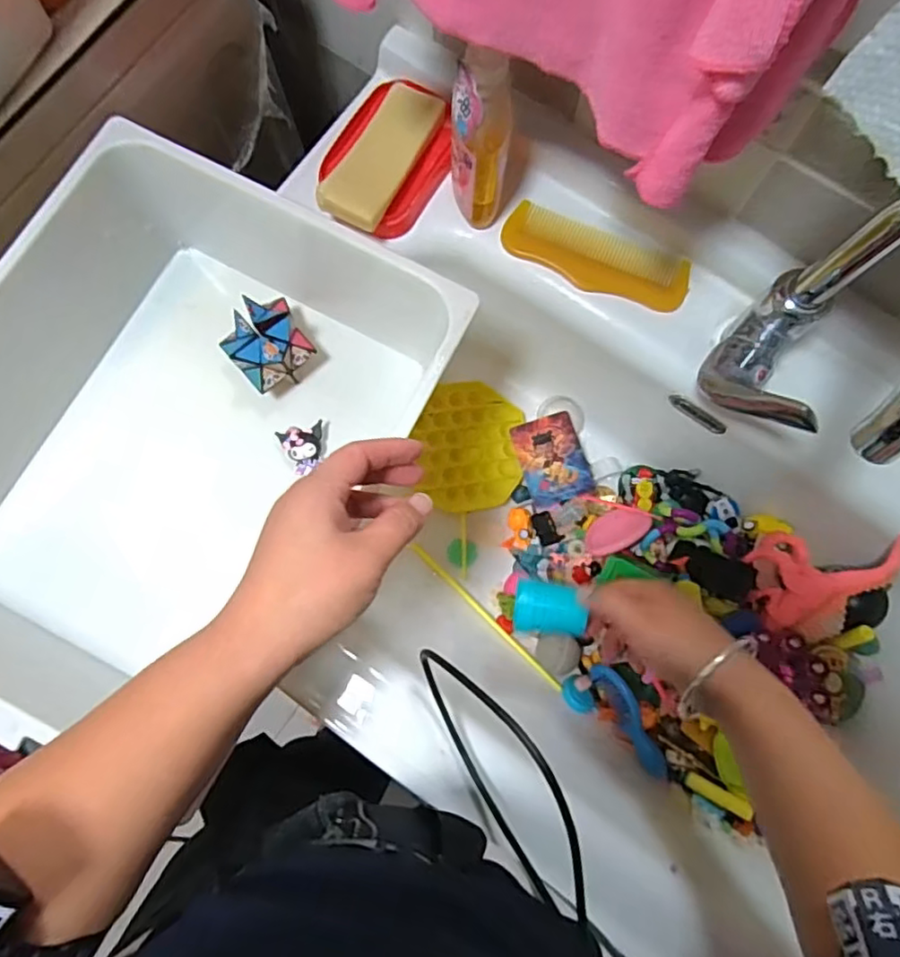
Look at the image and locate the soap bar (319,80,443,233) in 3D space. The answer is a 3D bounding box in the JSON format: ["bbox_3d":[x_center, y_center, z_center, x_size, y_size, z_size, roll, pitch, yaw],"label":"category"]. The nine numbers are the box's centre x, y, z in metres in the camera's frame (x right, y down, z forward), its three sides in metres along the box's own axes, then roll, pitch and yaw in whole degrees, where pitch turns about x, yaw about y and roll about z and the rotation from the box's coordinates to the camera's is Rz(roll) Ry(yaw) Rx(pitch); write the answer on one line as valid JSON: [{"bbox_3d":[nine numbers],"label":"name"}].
[{"bbox_3d":[-0.055,-0.265,0.509,0.052,0.016,0.134,26,80,6],"label":"soap bar"}]

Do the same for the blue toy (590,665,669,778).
[{"bbox_3d":[0.159,0.210,0.546,0.022,0.023,0.101,-28,80,-4],"label":"blue toy"}]

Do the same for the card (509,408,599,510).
[{"bbox_3d":[0.100,-0.020,0.610,0.061,0.007,0.086,-18,72,5],"label":"card"}]

